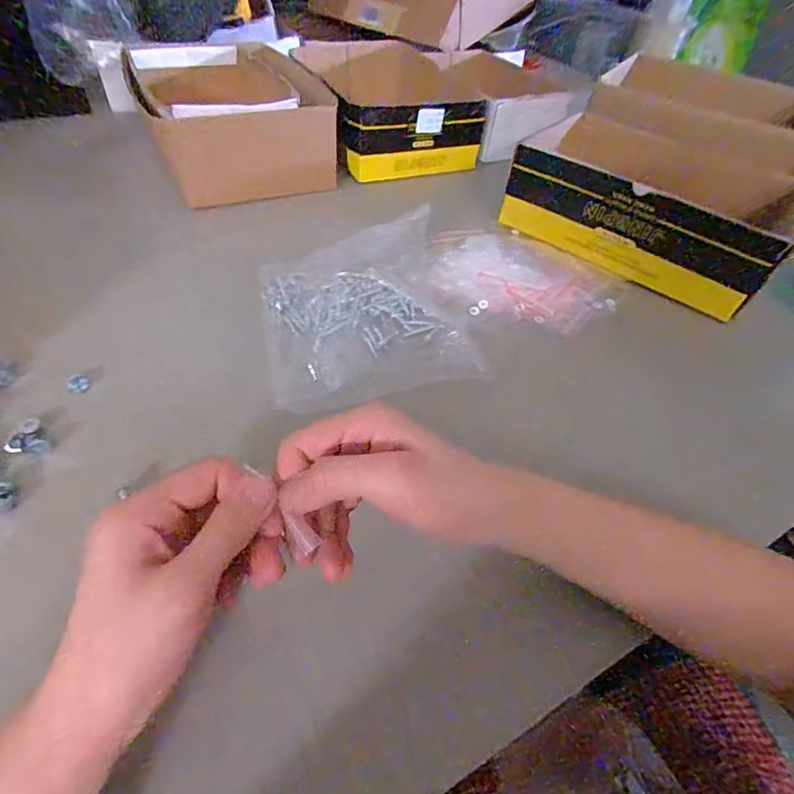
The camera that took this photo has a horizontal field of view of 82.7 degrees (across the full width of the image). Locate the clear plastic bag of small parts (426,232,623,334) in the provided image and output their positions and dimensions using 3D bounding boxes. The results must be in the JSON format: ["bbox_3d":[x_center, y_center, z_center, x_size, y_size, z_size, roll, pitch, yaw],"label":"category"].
[{"bbox_3d":[0.138,-0.146,0.523,0.218,0.010,0.166,28,52,17],"label":"clear plastic bag of small parts"}]

